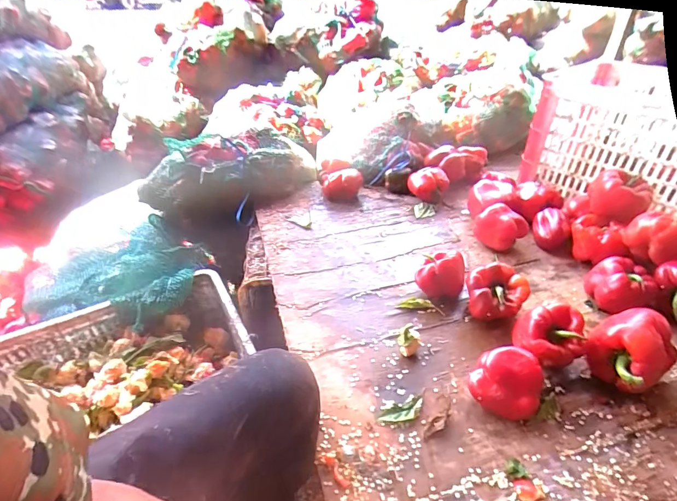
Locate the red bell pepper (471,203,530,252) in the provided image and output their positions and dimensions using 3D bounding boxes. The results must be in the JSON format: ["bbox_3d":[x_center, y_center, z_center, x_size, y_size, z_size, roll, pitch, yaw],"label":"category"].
[{"bbox_3d":[0.338,-0.045,0.819,0.089,0.084,0.073,-12,37,-17],"label":"red bell pepper"}]

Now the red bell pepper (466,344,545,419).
[{"bbox_3d":[0.228,0.181,0.528,0.090,0.068,0.069,12,37,16],"label":"red bell pepper"}]

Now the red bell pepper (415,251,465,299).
[{"bbox_3d":[0.185,0.044,0.702,0.082,0.073,0.074,10,36,13],"label":"red bell pepper"}]

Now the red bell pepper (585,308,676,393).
[{"bbox_3d":[0.410,0.144,0.547,0.094,0.098,0.086,-1,37,0],"label":"red bell pepper"}]

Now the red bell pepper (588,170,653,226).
[{"bbox_3d":[0.549,-0.101,0.766,0.105,0.086,0.080,26,45,31],"label":"red bell pepper"}]

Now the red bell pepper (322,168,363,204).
[{"bbox_3d":[0.013,-0.172,1.032,0.107,0.061,0.064,-3,35,-5],"label":"red bell pepper"}]

